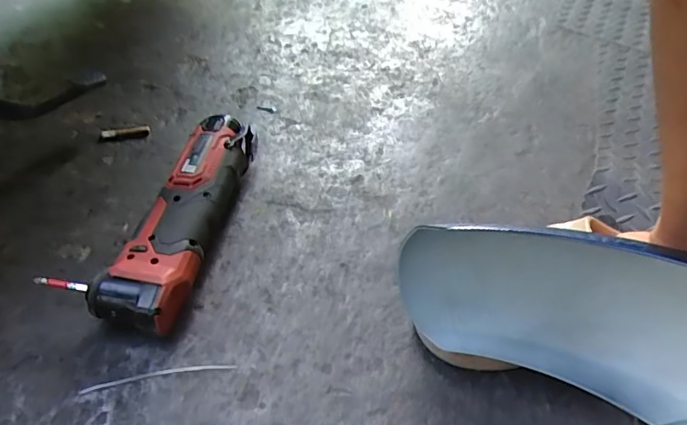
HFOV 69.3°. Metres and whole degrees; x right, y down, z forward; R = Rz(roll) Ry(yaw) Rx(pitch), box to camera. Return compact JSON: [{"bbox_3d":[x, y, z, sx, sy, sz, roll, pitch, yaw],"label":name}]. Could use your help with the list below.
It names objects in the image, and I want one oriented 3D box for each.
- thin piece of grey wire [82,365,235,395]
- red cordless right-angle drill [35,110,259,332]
[{"bbox_3d":[-0.141,0.124,0.382,0.113,0.004,0.008,-7,50,-9],"label":"thin piece of grey wire"},{"bbox_3d":[-0.155,-0.003,0.462,0.110,0.053,0.233,15,50,9],"label":"red cordless right-angle drill"}]

